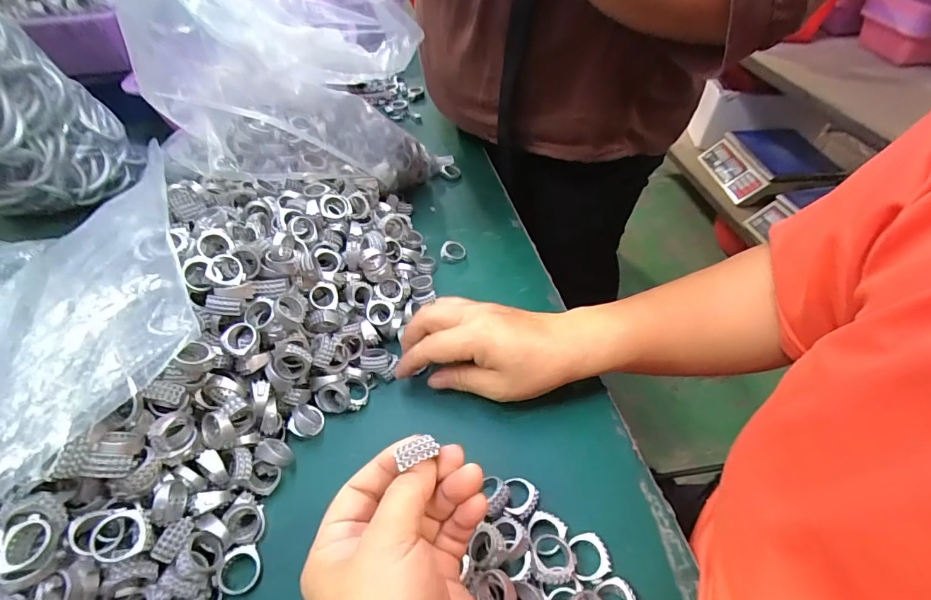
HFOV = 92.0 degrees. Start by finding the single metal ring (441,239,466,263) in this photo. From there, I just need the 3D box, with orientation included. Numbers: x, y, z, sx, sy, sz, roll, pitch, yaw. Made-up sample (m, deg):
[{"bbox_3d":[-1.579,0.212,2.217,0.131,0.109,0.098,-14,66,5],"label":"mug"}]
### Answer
[{"bbox_3d":[-0.013,-0.050,0.454,0.025,0.010,0.026,-1,47,1],"label":"single metal ring"}]

